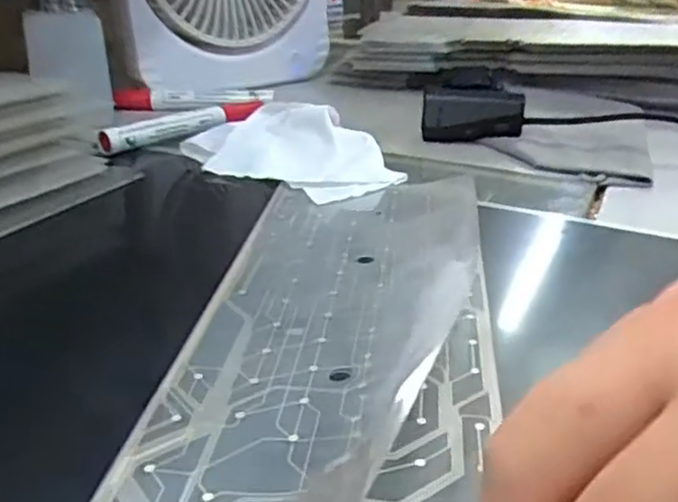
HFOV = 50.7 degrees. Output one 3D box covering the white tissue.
[{"bbox_3d":[-0.033,-0.064,0.424,0.137,0.030,0.063,16,29,31],"label":"white tissue"}]

